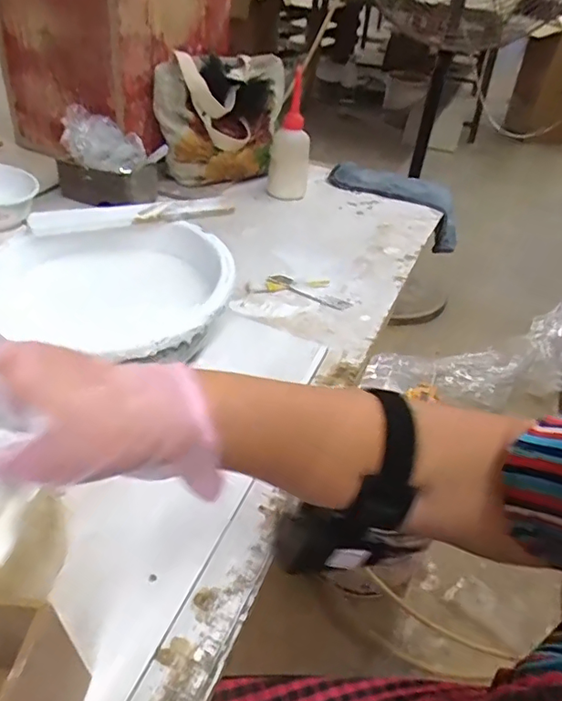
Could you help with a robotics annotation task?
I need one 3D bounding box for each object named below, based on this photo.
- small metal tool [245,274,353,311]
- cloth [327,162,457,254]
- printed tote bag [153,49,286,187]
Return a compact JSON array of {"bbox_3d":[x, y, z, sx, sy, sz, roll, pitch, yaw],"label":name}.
[{"bbox_3d":[0.022,-0.071,0.645,0.121,0.012,0.051,10,41,5],"label":"small metal tool"},{"bbox_3d":[0.186,-0.246,0.927,0.227,0.099,0.085,25,44,21],"label":"cloth"},{"bbox_3d":[-0.088,-0.359,0.842,0.151,0.164,0.185,14,41,9],"label":"printed tote bag"}]

